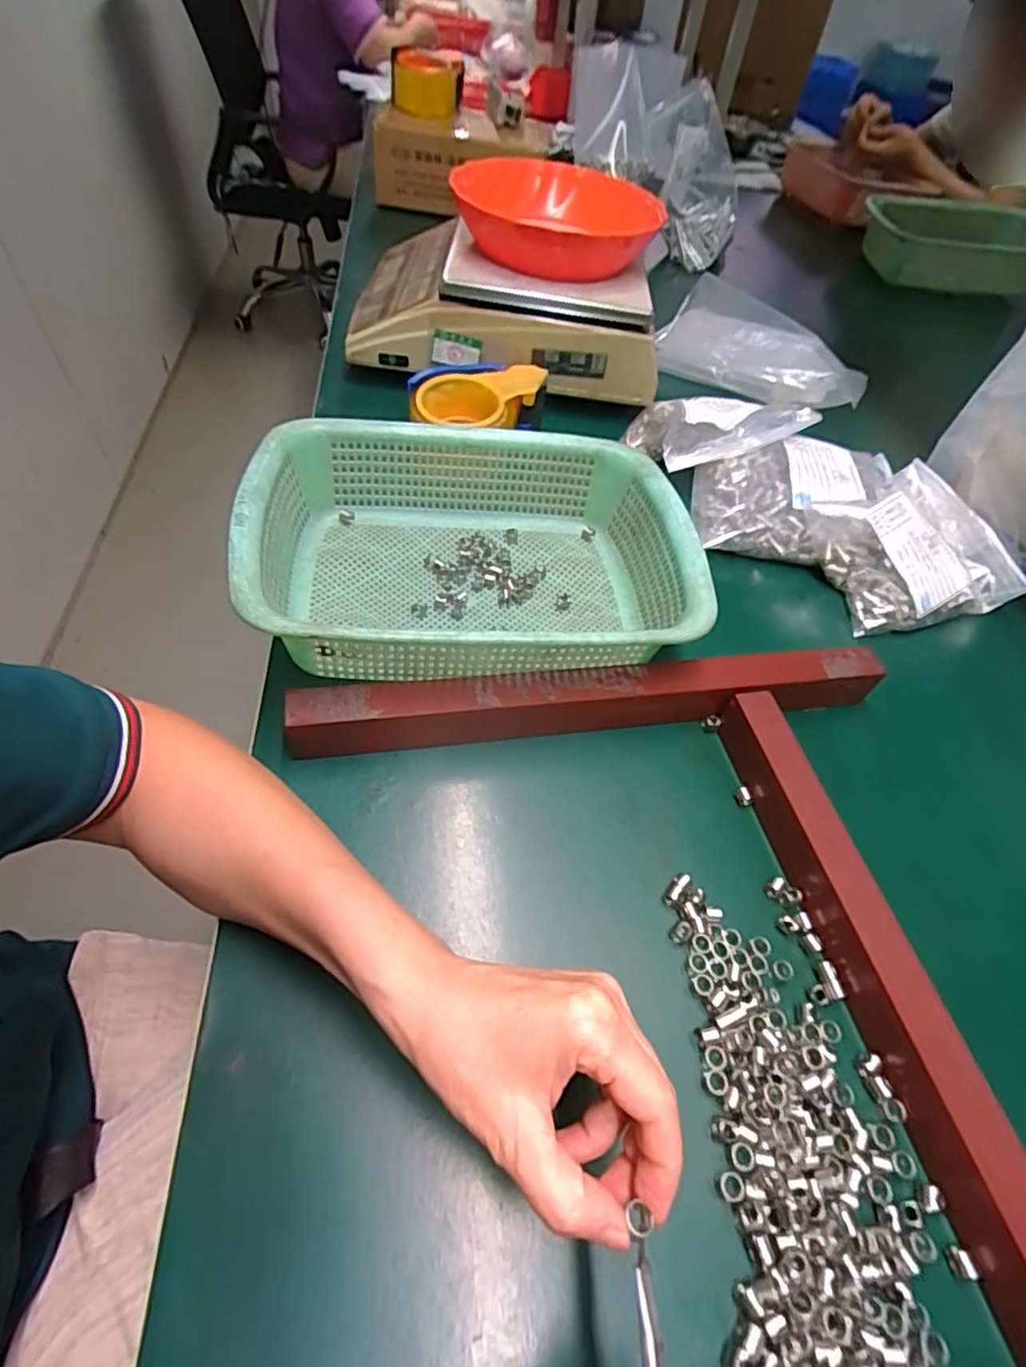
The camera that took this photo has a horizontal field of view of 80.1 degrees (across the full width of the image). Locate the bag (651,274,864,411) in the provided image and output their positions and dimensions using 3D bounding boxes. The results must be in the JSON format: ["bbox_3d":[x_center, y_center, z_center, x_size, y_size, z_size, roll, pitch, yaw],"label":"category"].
[{"bbox_3d":[0.306,-0.405,0.743,0.245,0.050,0.172,28,55,14],"label":"bag"}]

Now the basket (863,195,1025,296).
[{"bbox_3d":[0.724,-0.709,0.993,0.260,0.086,0.178,8,52,0],"label":"basket"}]

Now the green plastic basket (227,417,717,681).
[{"bbox_3d":[-0.026,-0.090,0.430,0.292,0.083,0.218,0,53,-9],"label":"green plastic basket"}]

